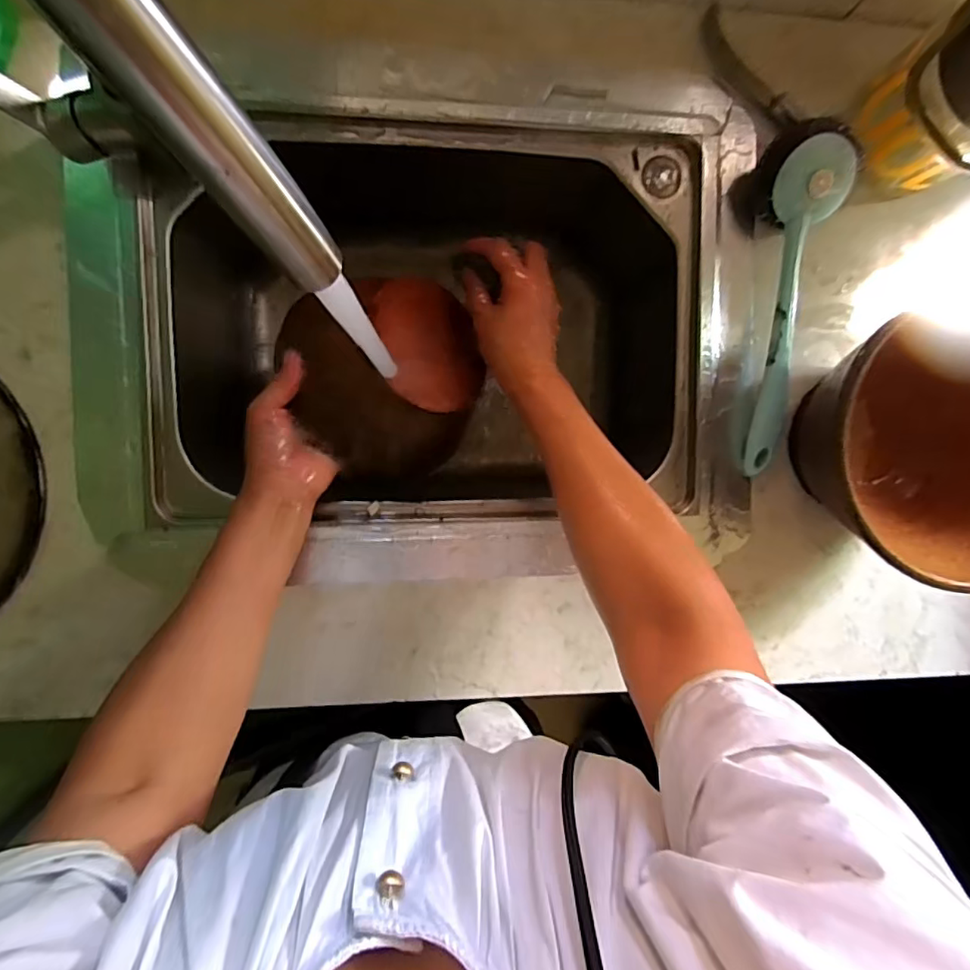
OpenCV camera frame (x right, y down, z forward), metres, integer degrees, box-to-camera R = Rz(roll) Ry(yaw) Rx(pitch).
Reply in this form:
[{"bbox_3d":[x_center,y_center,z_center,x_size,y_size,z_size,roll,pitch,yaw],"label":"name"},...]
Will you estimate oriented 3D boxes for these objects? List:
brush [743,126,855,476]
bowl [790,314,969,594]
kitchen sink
[{"bbox_3d":[0.254,-0.140,0.454,0.056,0.052,0.265,0,94,-7],"label":"brush"},{"bbox_3d":[0.340,-0.027,0.438,0.203,0.123,0.185,0,94,-6],"label":"bowl"},{"bbox_3d":[-0.049,-0.125,0.531,0.546,0.173,0.391,-1,94,-6],"label":"kitchen sink"}]

